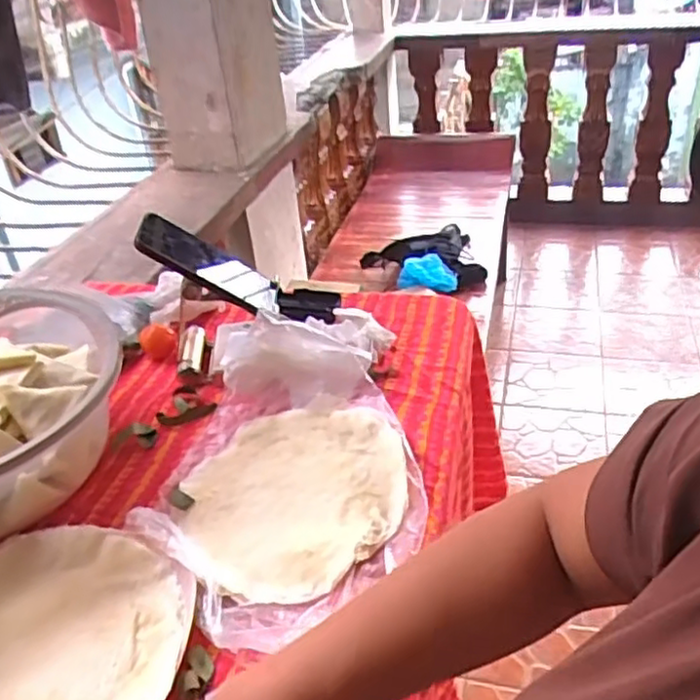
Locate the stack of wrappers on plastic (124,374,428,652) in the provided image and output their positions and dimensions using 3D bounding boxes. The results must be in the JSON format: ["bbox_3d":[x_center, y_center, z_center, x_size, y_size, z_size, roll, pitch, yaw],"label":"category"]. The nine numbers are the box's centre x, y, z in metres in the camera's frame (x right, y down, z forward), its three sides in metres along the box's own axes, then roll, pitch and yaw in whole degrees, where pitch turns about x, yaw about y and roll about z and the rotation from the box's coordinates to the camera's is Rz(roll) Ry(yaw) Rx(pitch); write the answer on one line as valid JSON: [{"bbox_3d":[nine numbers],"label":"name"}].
[{"bbox_3d":[-0.056,0.116,0.617,0.256,0.024,0.265,-27,39,-29],"label":"stack of wrappers on plastic"}]

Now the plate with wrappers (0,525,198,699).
[{"bbox_3d":[-0.223,0.218,0.491,0.207,0.020,0.207,-4,33,2],"label":"plate with wrappers"}]

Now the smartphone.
[{"bbox_3d":[-0.149,-0.089,0.734,0.163,0.011,0.081,28,32,-25],"label":"smartphone"}]

